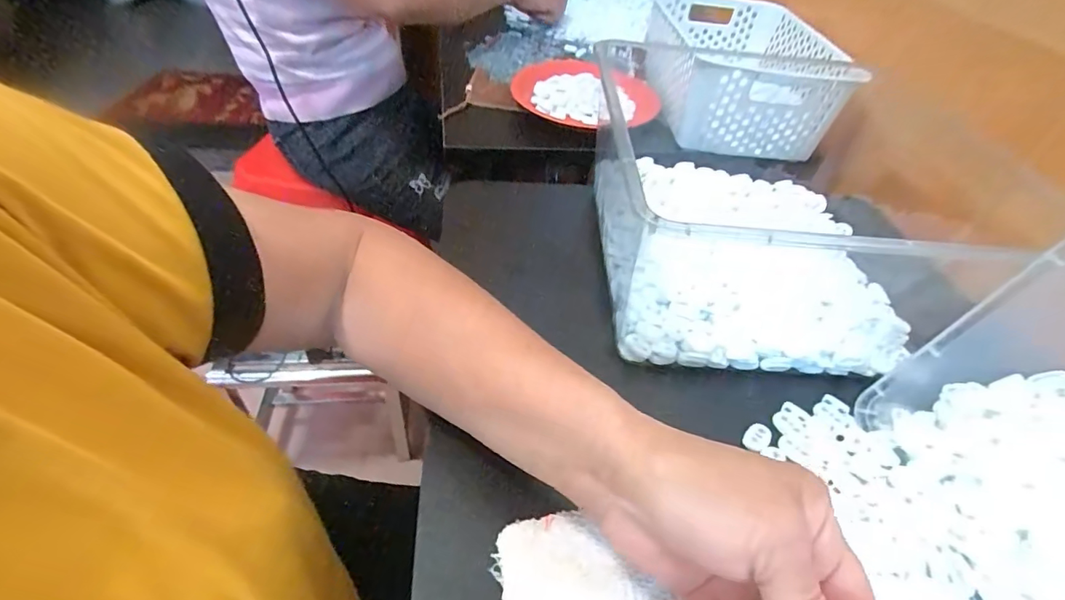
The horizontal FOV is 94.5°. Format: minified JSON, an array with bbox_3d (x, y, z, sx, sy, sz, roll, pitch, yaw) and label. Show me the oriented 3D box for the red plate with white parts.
[{"bbox_3d":[0.071,-0.285,0.666,0.168,0.029,0.164,3,45,-3],"label":"red plate with white parts"}]

